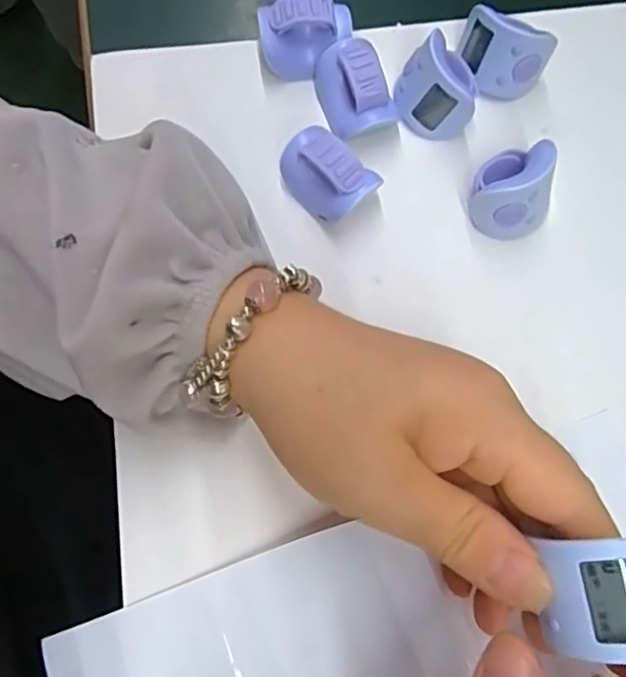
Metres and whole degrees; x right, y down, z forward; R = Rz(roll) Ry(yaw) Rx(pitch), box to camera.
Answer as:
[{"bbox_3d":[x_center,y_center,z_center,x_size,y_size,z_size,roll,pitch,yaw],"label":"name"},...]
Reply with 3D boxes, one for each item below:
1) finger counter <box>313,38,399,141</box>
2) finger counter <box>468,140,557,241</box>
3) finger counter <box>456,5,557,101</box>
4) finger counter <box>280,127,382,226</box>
[{"bbox_3d":[0.017,-0.110,0.260,0.026,0.024,0.041,-18,78,-7],"label":"finger counter"},{"bbox_3d":[0.086,-0.064,0.254,0.032,0.029,0.038,23,77,3],"label":"finger counter"},{"bbox_3d":[0.084,-0.125,0.267,0.040,0.031,0.023,22,77,3],"label":"finger counter"},{"bbox_3d":[0.005,-0.068,0.252,0.038,0.026,0.024,43,78,7],"label":"finger counter"}]

